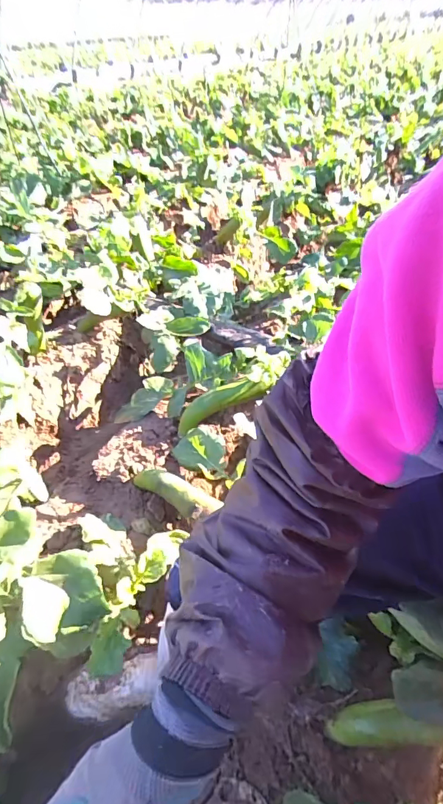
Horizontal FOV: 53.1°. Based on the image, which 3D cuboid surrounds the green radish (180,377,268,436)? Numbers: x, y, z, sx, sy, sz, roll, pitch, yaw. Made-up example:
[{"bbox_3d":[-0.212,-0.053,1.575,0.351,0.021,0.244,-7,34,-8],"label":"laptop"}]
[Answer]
[{"bbox_3d":[-0.008,-0.002,0.914,0.206,0.042,0.049,-26,42,3],"label":"green radish"}]

